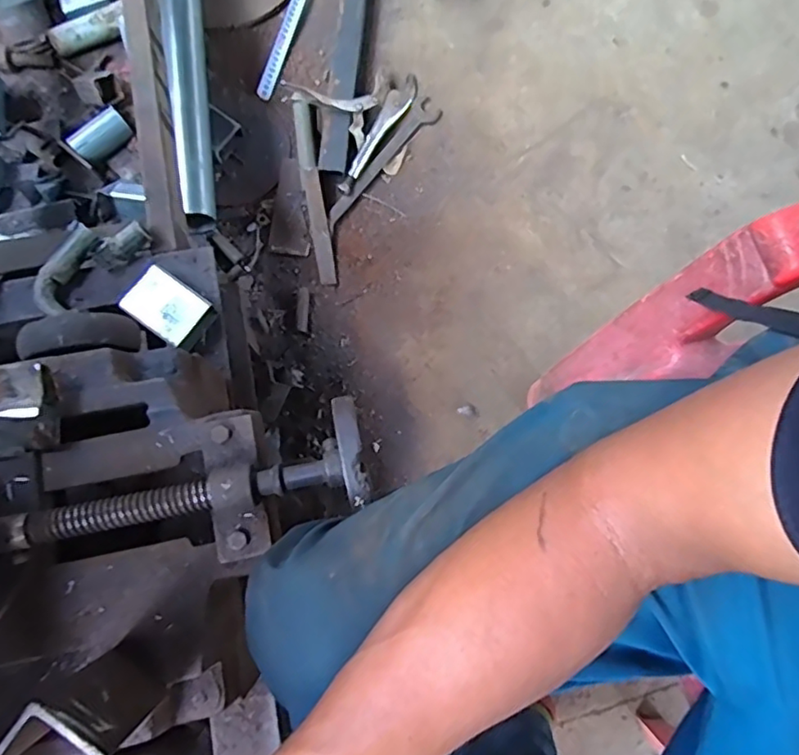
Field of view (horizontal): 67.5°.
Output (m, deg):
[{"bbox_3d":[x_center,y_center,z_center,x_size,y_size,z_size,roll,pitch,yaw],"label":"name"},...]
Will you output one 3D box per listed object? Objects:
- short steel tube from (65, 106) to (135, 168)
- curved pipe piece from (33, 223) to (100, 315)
[{"bbox_3d":[-0.441,-0.355,0.887,0.086,0.042,0.057,-43,82,-9],"label":"short steel tube"},{"bbox_3d":[-0.360,-0.117,0.647,0.035,0.026,0.100,19,78,3],"label":"curved pipe piece"}]

